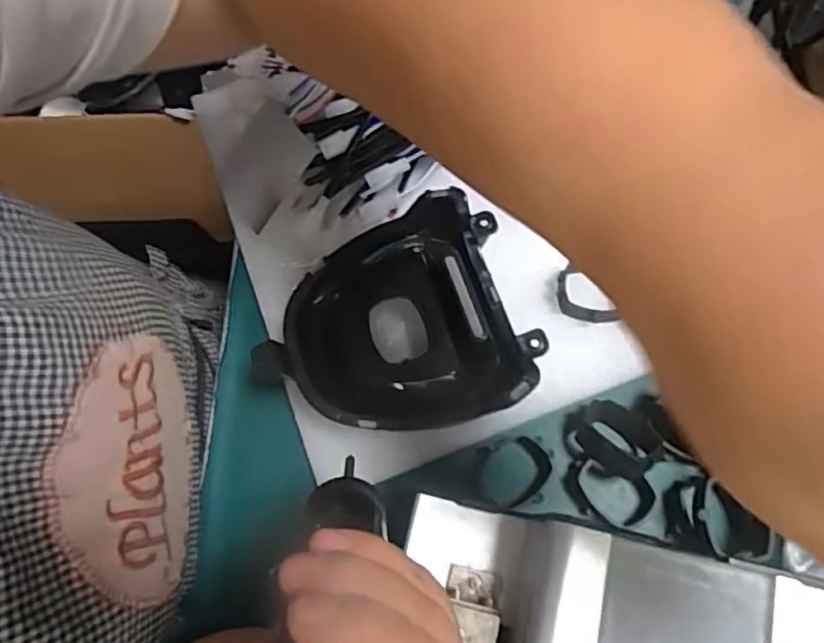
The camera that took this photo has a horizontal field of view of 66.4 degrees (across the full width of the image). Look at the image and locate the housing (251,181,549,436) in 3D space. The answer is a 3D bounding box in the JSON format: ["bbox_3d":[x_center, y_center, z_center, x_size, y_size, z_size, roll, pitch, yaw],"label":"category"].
[{"bbox_3d":[-0.009,0.004,0.369,0.150,0.043,0.130,-19,72,-4],"label":"housing"}]

